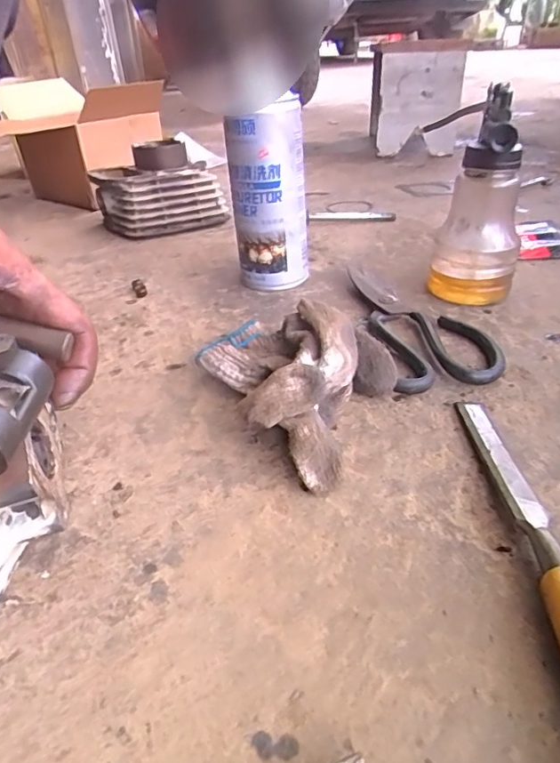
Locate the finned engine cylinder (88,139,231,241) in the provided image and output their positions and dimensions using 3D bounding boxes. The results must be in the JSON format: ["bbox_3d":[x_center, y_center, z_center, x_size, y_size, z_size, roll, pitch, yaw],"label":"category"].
[{"bbox_3d":[-0.159,-0.246,0.665,0.136,0.090,0.132,-27,40,-31],"label":"finned engine cylinder"}]

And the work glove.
[{"bbox_3d":[-0.003,-0.005,0.317,0.121,0.054,0.118,14,37,24],"label":"work glove"}]

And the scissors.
[{"bbox_3d":[0.111,-0.051,0.414,0.082,0.017,0.187,-5,33,-2],"label":"scissors"}]

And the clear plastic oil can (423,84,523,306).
[{"bbox_3d":[0.160,-0.146,0.428,0.063,0.155,0.064,-18,36,-21],"label":"clear plastic oil can"}]

